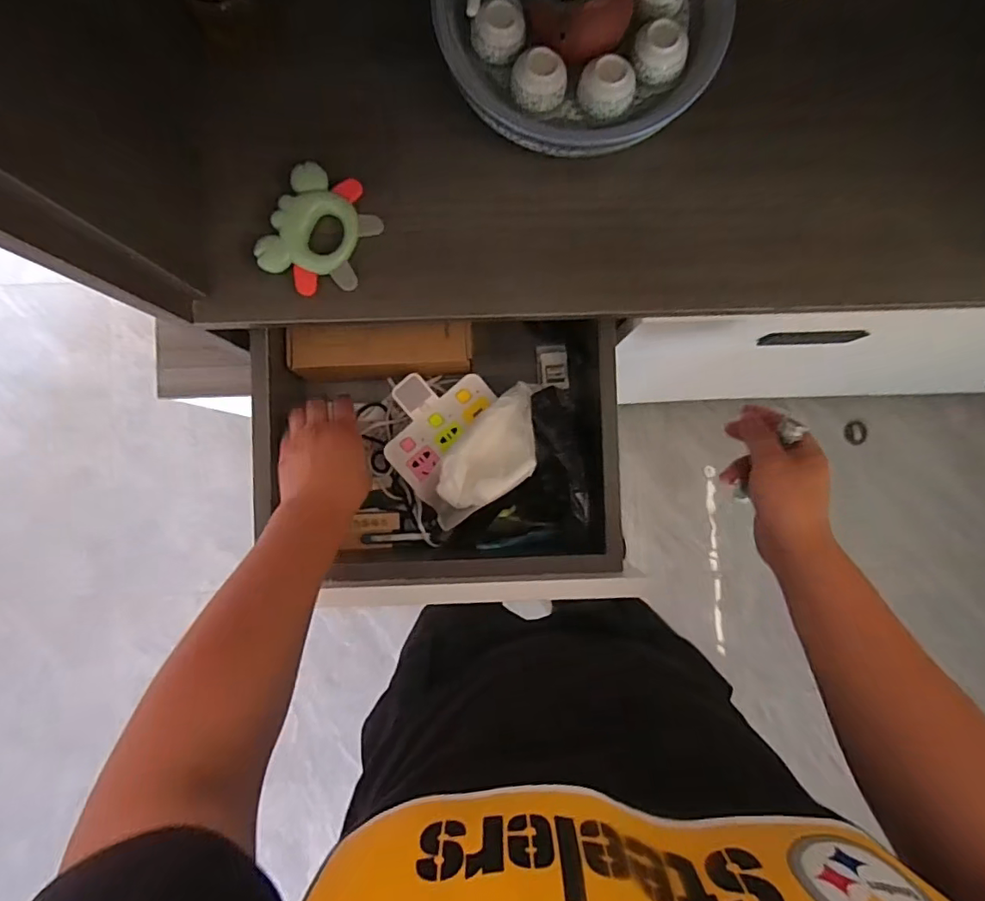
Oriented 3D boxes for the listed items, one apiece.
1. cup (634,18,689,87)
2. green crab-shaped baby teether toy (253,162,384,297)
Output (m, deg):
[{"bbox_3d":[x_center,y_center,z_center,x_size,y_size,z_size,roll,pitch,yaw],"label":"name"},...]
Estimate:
[{"bbox_3d":[0.135,-0.320,0.435,0.039,0.025,0.036,0,89,-1],"label":"cup"},{"bbox_3d":[-0.150,-0.191,0.477,0.083,0.016,0.104,25,89,0],"label":"green crab-shaped baby teether toy"}]

